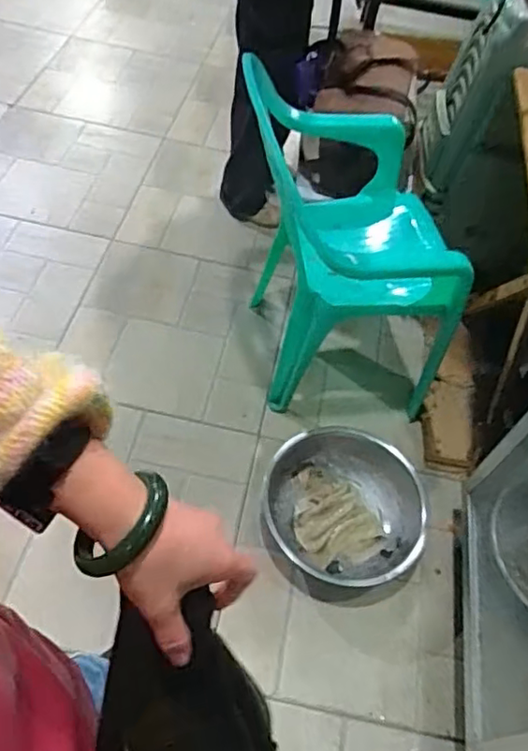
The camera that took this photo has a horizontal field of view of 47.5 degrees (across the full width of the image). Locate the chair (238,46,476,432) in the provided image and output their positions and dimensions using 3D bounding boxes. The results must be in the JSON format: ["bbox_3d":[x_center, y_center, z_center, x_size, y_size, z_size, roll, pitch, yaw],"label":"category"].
[{"bbox_3d":[0.213,-0.306,1.518,0.468,0.697,0.559,-3,55,-10],"label":"chair"}]

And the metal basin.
[{"bbox_3d":[0.190,0.305,1.416,0.359,0.144,0.381,4,54,-5],"label":"metal basin"}]

